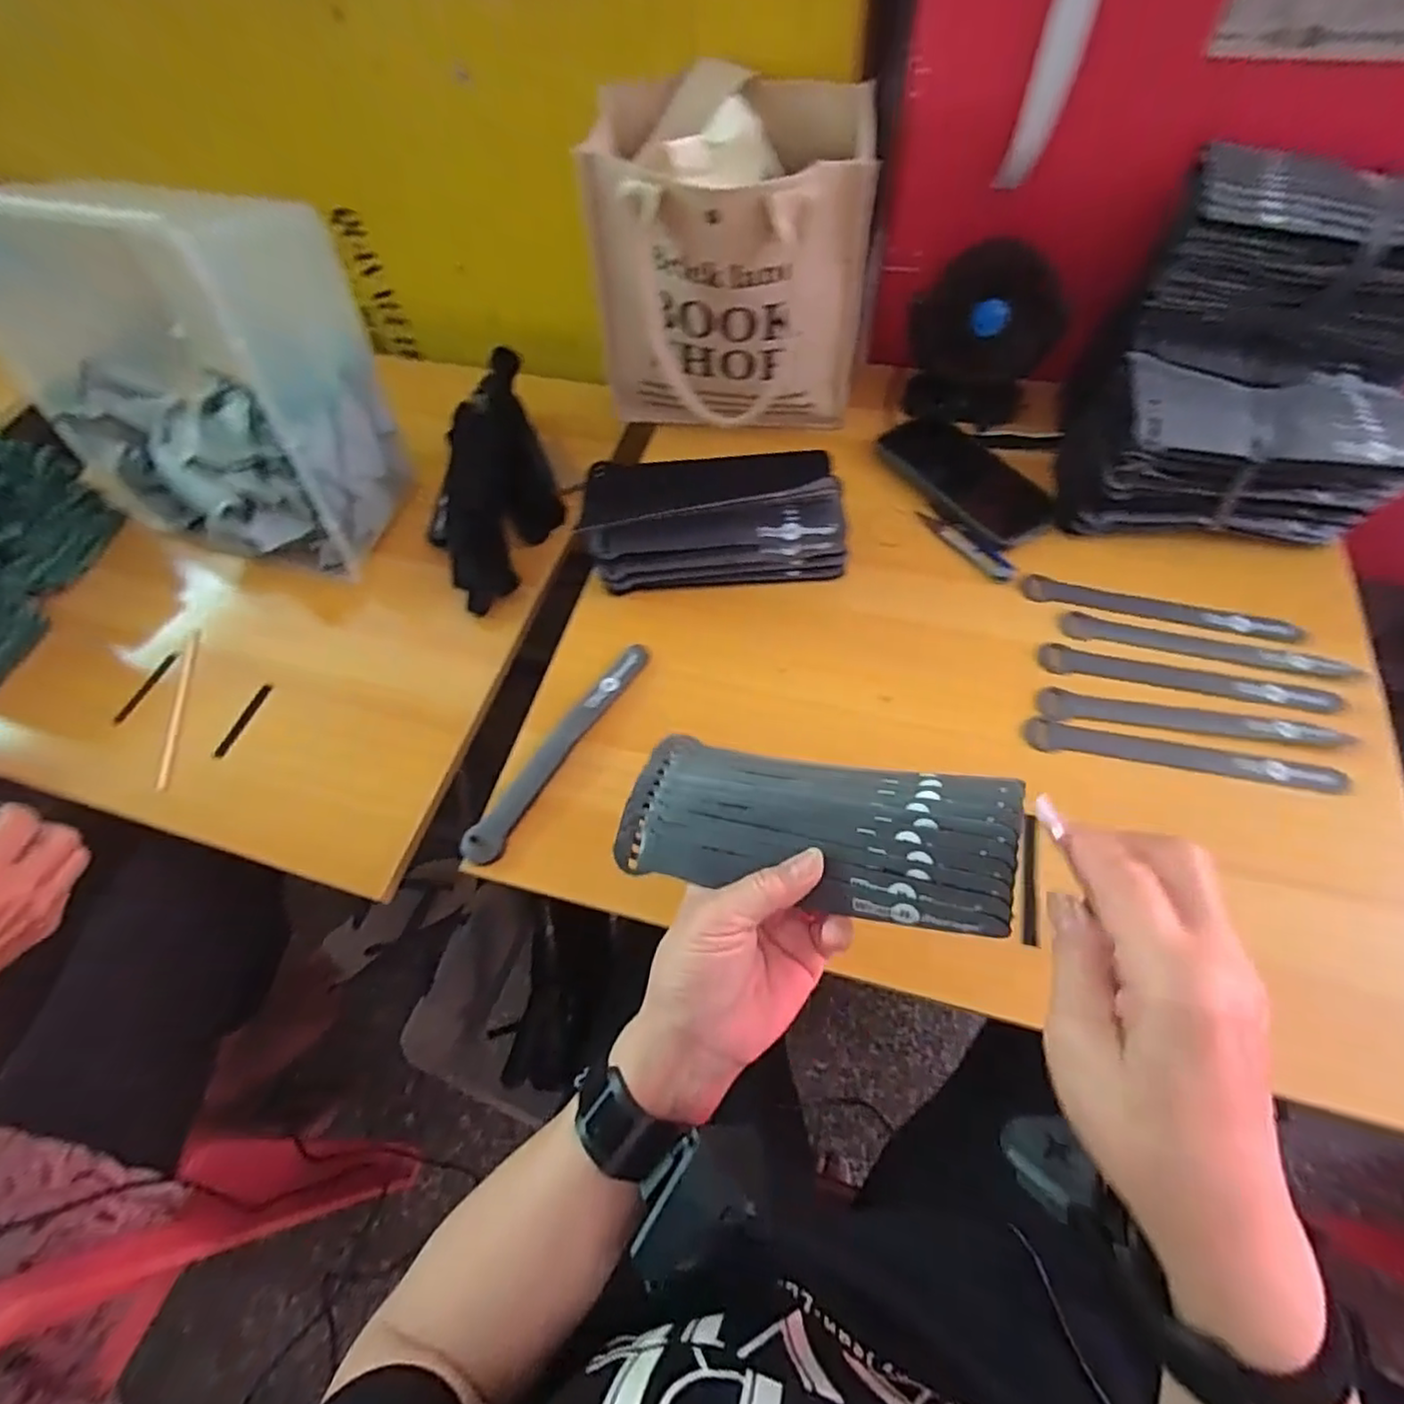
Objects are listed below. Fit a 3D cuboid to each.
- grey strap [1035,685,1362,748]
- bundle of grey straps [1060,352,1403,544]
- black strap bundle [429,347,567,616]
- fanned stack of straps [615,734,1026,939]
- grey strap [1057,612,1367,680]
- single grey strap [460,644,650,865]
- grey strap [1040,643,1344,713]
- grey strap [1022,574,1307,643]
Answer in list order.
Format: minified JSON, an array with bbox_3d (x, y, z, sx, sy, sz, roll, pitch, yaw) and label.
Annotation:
[{"bbox_3d":[0.336,0.010,0.458,0.186,0.006,0.023,6,69,12],"label":"grey strap"},{"bbox_3d":[0.413,-0.194,0.513,0.221,0.100,0.099,3,61,6],"label":"bundle of grey straps"},{"bbox_3d":[-0.205,-0.213,0.634,0.117,0.052,0.268,0,78,4],"label":"black strap bundle"},{"bbox_3d":[0.053,0.064,0.340,0.198,0.021,0.076,4,60,27],"label":"fanned stack of straps"},{"bbox_3d":[0.372,-0.041,0.485,0.193,0.010,0.025,14,63,11],"label":"grey strap"},{"bbox_3d":[-0.102,0.030,0.476,0.025,0.013,0.195,28,67,18],"label":"single grey strap"},{"bbox_3d":[0.351,-0.018,0.472,0.198,0.007,0.024,11,63,10],"label":"grey strap"},{"bbox_3d":[0.349,-0.073,0.508,0.190,0.008,0.025,14,62,13],"label":"grey strap"}]

